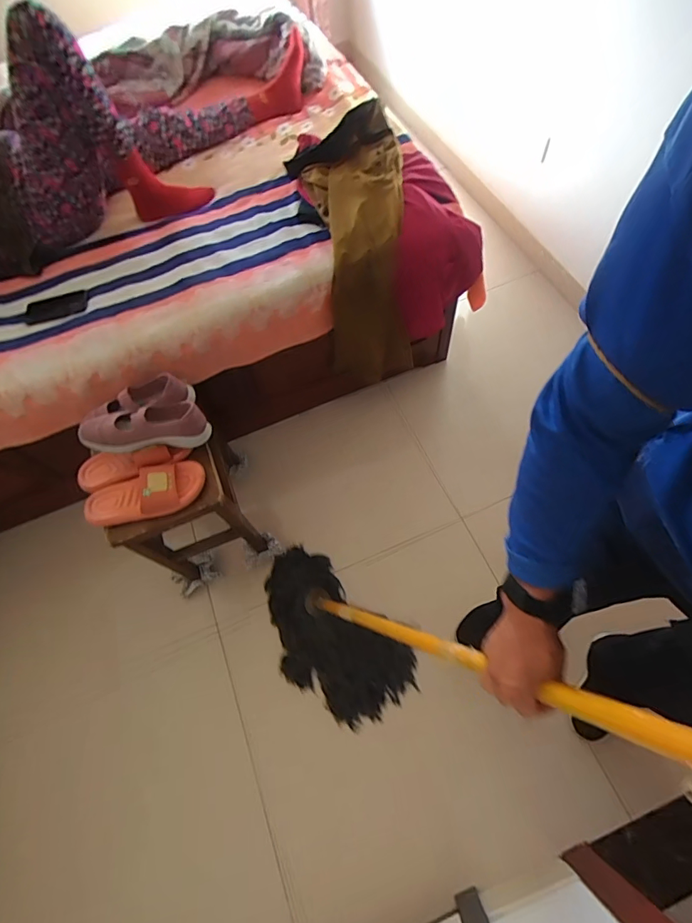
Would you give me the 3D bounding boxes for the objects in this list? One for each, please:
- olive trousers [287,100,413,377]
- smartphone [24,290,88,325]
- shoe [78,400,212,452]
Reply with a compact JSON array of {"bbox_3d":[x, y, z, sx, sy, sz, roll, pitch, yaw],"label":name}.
[{"bbox_3d":[0.040,-0.589,1.308,0.271,0.594,0.410,-15,66,-4],"label":"olive trousers"},{"bbox_3d":[-0.759,-0.407,1.125,0.166,0.013,0.067,-13,66,-3],"label":"smartphone"},{"bbox_3d":[-0.426,-0.076,0.929,0.250,0.082,0.100,-8,66,-1],"label":"shoe"}]

